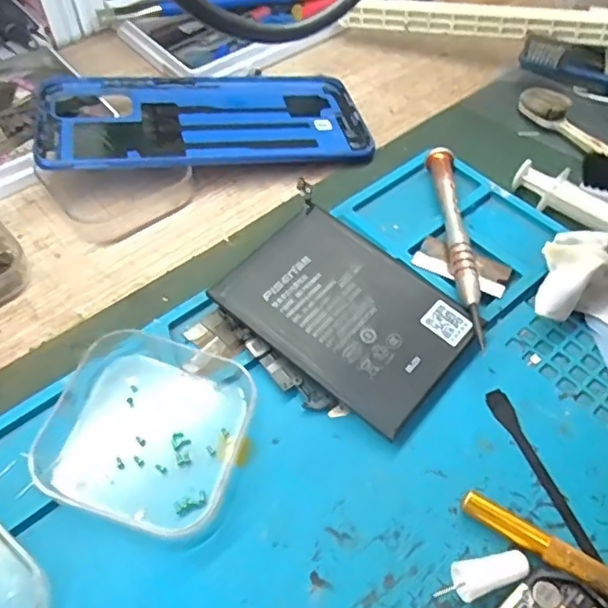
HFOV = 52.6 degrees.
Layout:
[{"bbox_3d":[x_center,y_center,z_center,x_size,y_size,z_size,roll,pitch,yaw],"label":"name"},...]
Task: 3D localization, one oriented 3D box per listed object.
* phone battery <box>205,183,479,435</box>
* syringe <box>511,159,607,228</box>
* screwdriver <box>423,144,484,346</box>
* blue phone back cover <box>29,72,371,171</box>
[{"bbox_3d":[0.017,0.001,0.239,0.090,0.004,0.064,36,63,16],"label":"phone battery"},{"bbox_3d":[0.138,-0.040,0.277,0.090,0.012,0.017,35,61,23],"label":"syringe"},{"bbox_3d":[0.066,-0.030,0.266,0.013,0.011,0.109,-1,53,0],"label":"screwdriver"},{"bbox_3d":[-0.050,-0.091,0.315,0.161,0.012,0.082,-10,52,-17],"label":"blue phone back cover"}]

